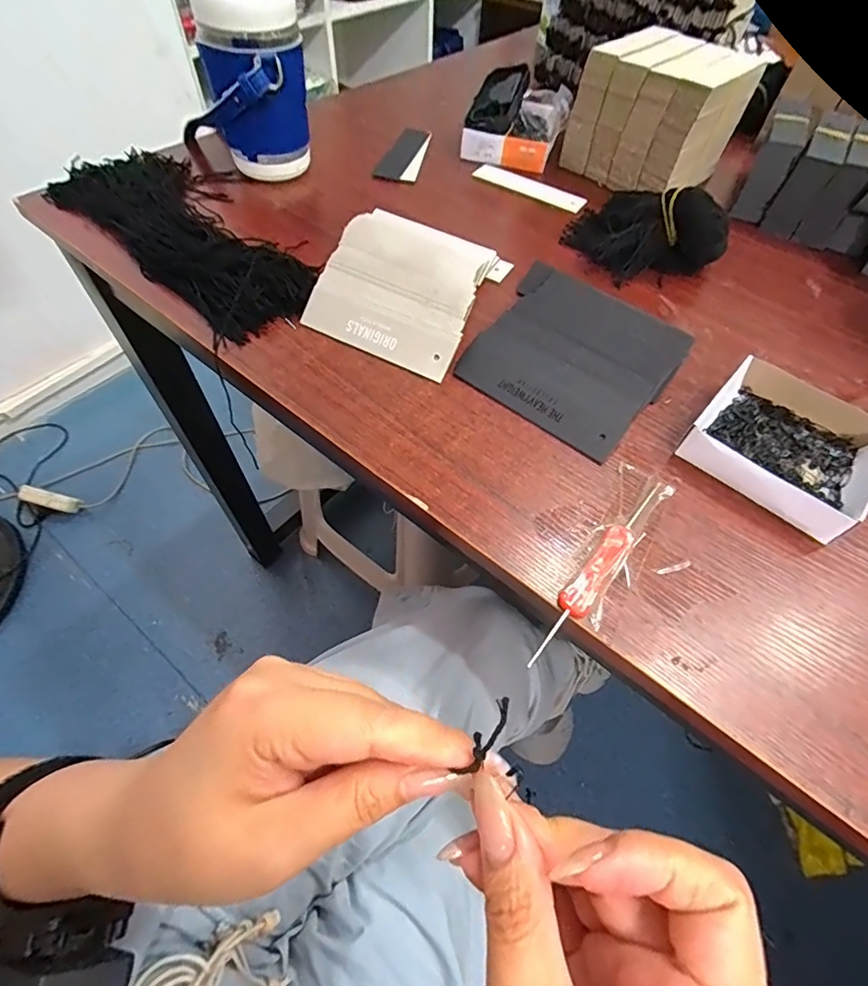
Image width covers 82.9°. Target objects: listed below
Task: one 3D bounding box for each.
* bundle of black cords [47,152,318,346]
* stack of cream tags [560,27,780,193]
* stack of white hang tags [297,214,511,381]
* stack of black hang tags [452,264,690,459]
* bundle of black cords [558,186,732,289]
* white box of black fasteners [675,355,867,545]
[{"bbox_3d":[-0.221,-0.230,0.430,0.109,0.032,0.291,-36,64,-24],"label":"bundle of black cords"},{"bbox_3d":[0.239,-0.410,0.525,0.137,0.094,0.127,39,62,21],"label":"stack of cream tags"},{"bbox_3d":[-0.026,-0.170,0.400,0.131,0.030,0.158,19,56,10],"label":"stack of white hang tags"},{"bbox_3d":[0.102,-0.108,0.367,0.139,0.032,0.132,36,61,20],"label":"stack of black hang tags"},{"bbox_3d":[0.186,-0.247,0.452,0.143,0.065,0.086,38,61,21],"label":"bundle of black cords"},{"bbox_3d":[0.236,-0.032,0.328,0.108,0.025,0.107,39,62,21],"label":"white box of black fasteners"}]

